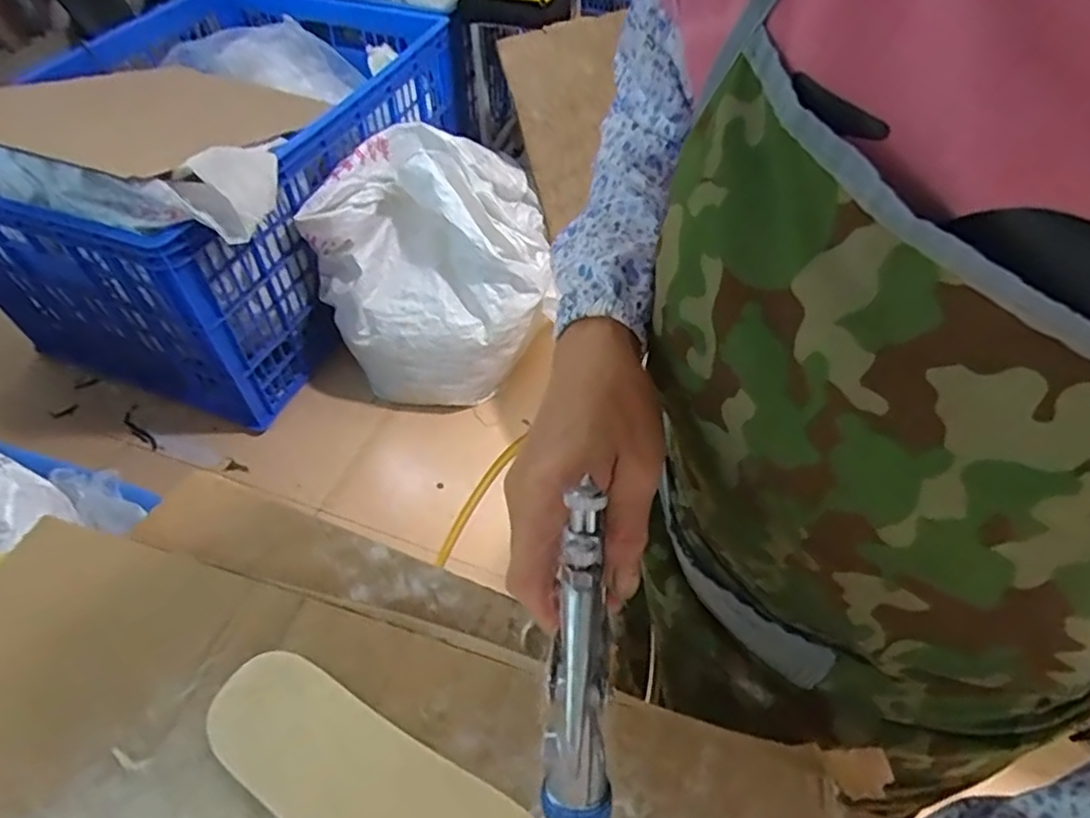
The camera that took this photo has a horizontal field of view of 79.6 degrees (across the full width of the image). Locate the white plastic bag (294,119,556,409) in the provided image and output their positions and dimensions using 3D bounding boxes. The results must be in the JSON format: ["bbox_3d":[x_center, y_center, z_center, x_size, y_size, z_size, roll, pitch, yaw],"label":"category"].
[{"bbox_3d":[-0.239,-0.318,1.474,0.484,0.460,0.443,7,51,7],"label":"white plastic bag"}]

